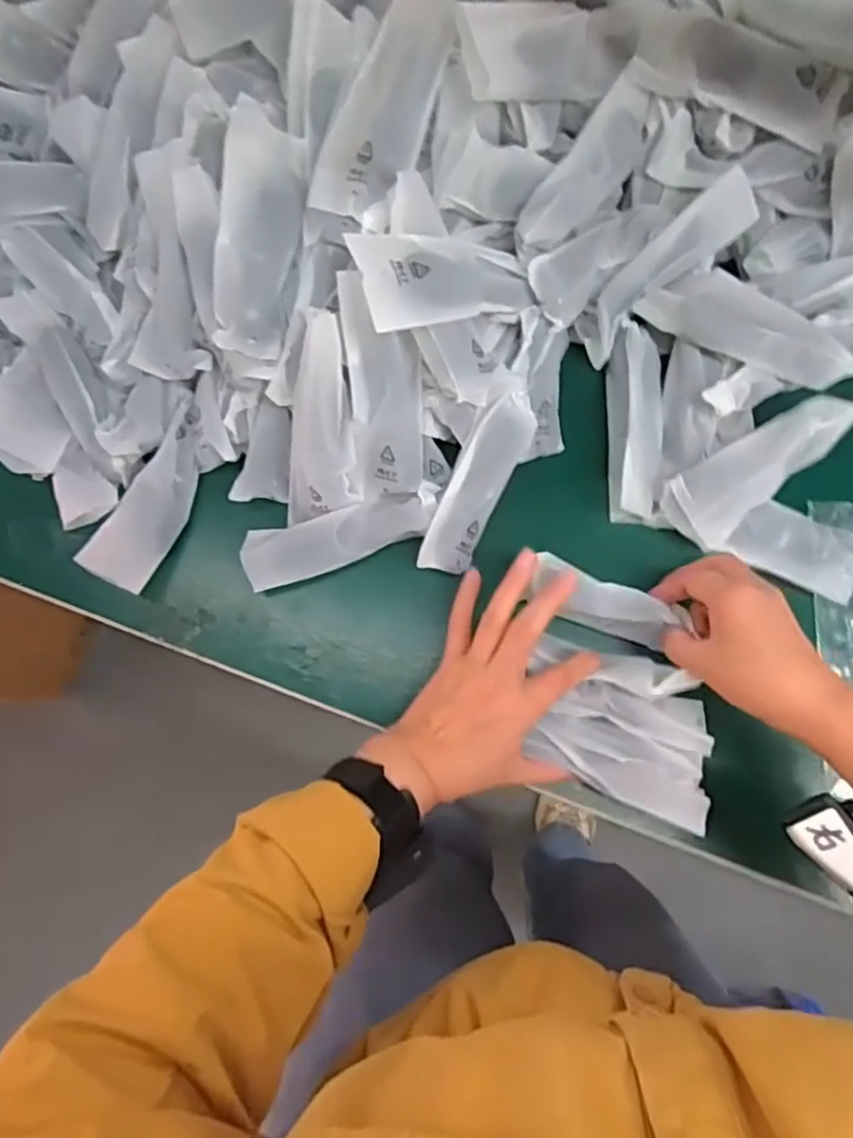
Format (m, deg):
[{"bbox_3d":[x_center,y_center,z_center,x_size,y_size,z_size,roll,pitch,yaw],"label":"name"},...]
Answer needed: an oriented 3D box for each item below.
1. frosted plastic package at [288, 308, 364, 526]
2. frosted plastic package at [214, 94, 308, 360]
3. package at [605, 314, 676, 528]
[{"bbox_3d":[-0.073,-0.099,0.476,0.049,0.023,0.149,8,117,3],"label":"frosted plastic package"},{"bbox_3d":[-0.114,-0.225,0.462,0.052,0.009,0.155,7,92,-18],"label":"frosted plastic package"},{"bbox_3d":[0.157,-0.107,0.510,0.040,0.032,0.148,-2,81,1],"label":"package"}]

